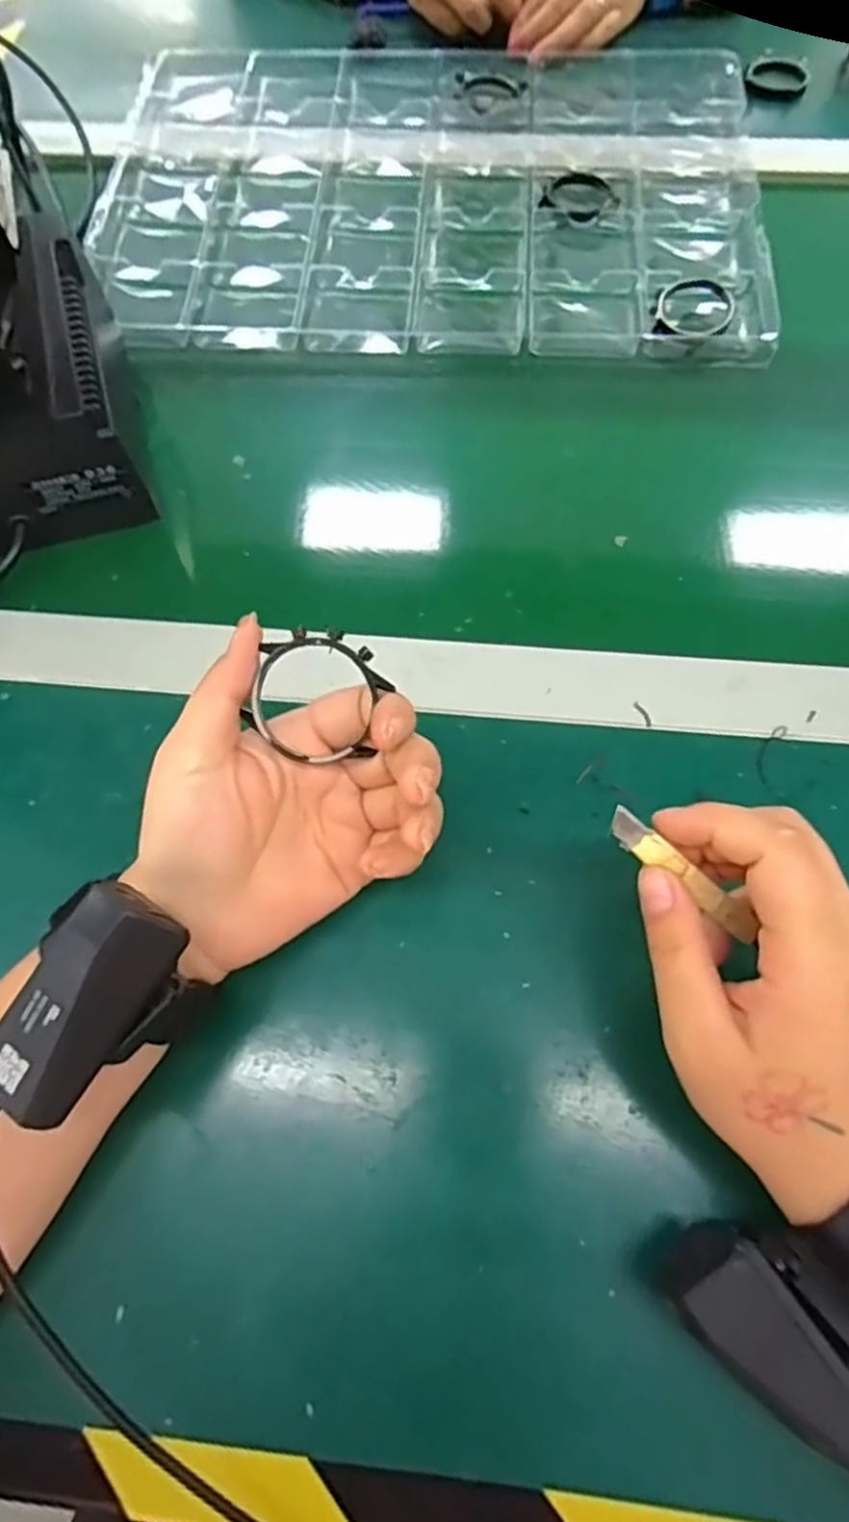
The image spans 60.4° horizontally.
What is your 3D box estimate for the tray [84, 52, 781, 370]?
[{"bbox_3d":[0.004,-0.396,0.513,0.438,0.034,0.307,0,67,3],"label":"tray"}]

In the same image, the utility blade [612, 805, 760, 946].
[{"bbox_3d":[0.091,0.041,0.254,0.078,0.007,0.009,38,70,-20],"label":"utility blade"}]

